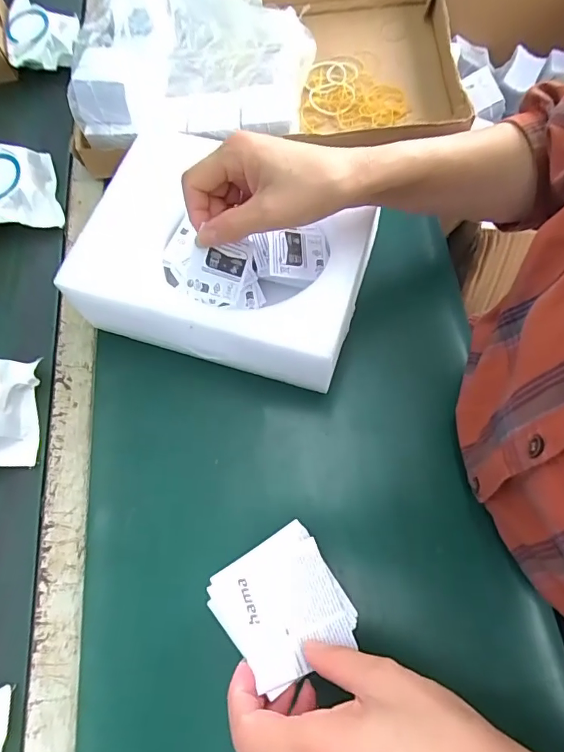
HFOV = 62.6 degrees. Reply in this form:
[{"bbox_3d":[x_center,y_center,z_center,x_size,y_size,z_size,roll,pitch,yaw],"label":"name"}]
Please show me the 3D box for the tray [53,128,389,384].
[{"bbox_3d":[-0.051,-0.107,0.420,0.253,0.091,0.186,20,70,11],"label":"tray"}]

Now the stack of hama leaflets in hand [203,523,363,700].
[{"bbox_3d":[0.001,0.151,0.309,0.078,0.009,0.081,-27,62,-20],"label":"stack of hama leaflets in hand"}]

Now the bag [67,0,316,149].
[{"bbox_3d":[-0.091,-0.351,0.514,0.243,0.074,0.219,-3,68,2],"label":"bag"}]

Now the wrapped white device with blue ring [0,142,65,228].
[{"bbox_3d":[-0.289,-0.208,0.498,0.077,0.043,0.096,-14,68,-2],"label":"wrapped white device with blue ring"}]

